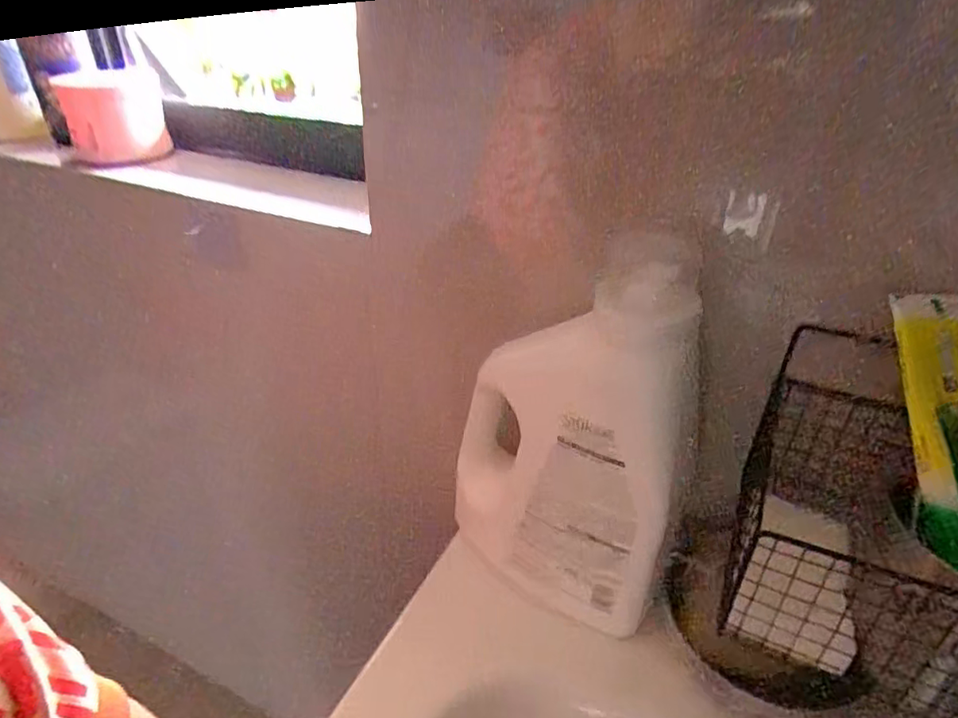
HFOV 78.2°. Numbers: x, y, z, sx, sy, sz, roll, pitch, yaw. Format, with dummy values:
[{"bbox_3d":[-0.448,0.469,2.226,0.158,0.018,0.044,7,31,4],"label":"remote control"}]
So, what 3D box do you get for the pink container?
[{"bbox_3d":[-0.412,-0.274,0.666,0.075,0.094,0.087,11,27,18],"label":"pink container"}]

